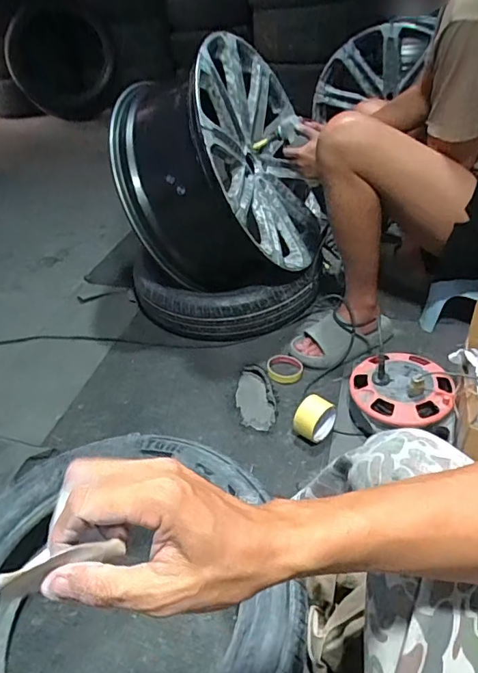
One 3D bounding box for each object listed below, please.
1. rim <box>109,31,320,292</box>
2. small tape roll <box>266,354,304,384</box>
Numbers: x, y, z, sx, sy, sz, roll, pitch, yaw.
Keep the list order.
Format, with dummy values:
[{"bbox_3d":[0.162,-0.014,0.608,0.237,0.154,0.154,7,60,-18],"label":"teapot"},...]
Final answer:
[{"bbox_3d":[-0.002,-0.402,1.251,0.311,0.595,0.565,-13,31,31],"label":"rim"},{"bbox_3d":[0.110,0.075,1.146,0.085,0.016,0.085,-2,39,2],"label":"small tape roll"}]

